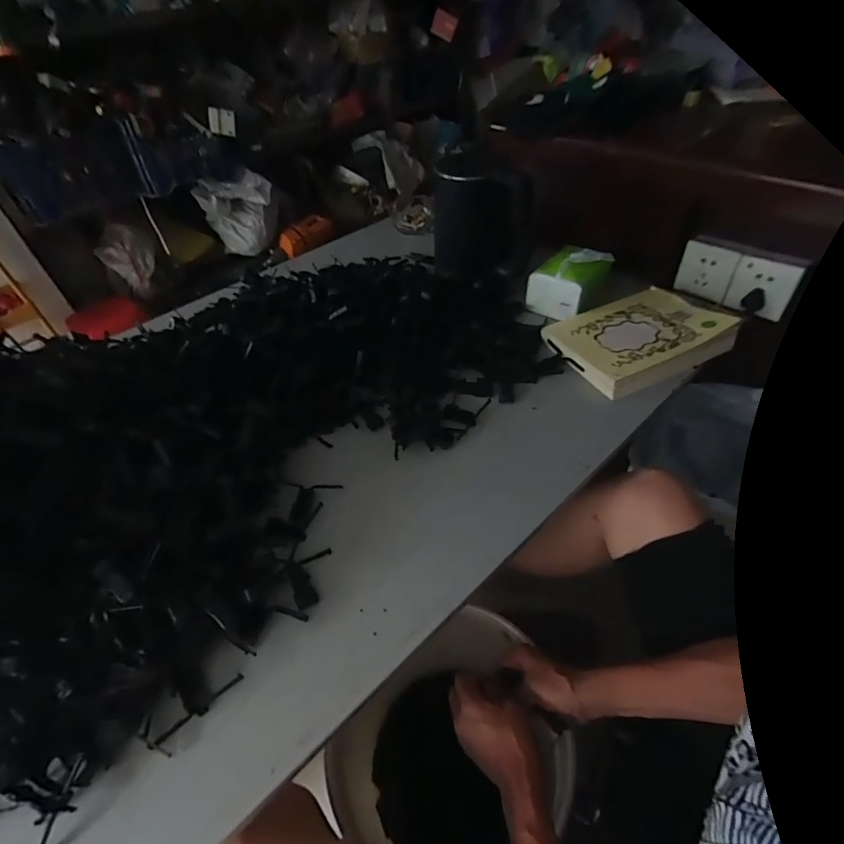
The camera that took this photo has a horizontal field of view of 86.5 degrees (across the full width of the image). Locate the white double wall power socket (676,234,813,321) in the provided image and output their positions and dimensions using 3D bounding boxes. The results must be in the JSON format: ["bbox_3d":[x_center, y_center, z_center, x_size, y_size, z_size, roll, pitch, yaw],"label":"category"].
[{"bbox_3d":[0.505,-0.237,0.724,0.024,0.097,0.168,-38,53,-26],"label":"white double wall power socket"}]

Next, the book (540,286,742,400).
[{"bbox_3d":[0.326,-0.131,0.675,0.238,0.035,0.161,-23,48,-15],"label":"book"}]

